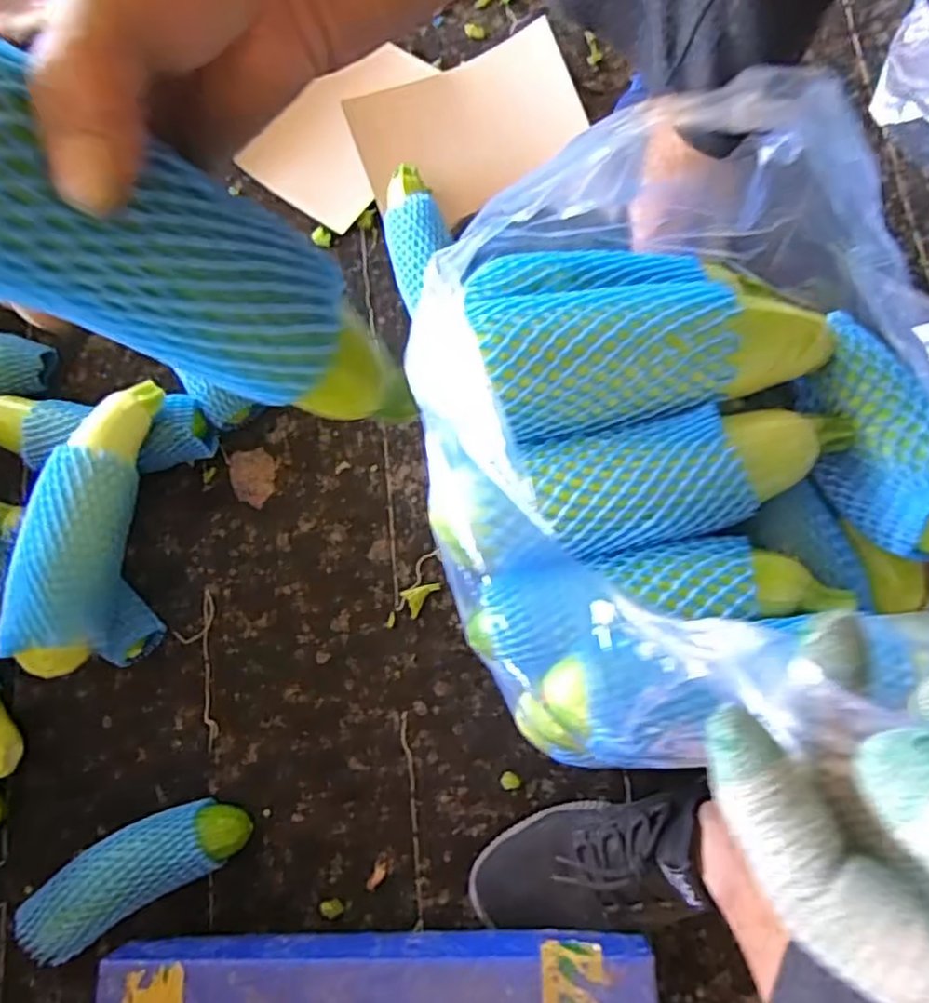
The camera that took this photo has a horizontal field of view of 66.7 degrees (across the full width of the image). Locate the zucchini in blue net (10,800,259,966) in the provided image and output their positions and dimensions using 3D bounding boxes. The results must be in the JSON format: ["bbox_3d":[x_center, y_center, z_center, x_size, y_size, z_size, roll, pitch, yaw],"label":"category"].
[{"bbox_3d":[-0.274,0.306,0.587,0.189,0.049,0.063,-30,79,-5],"label":"zucchini in blue net"}]

